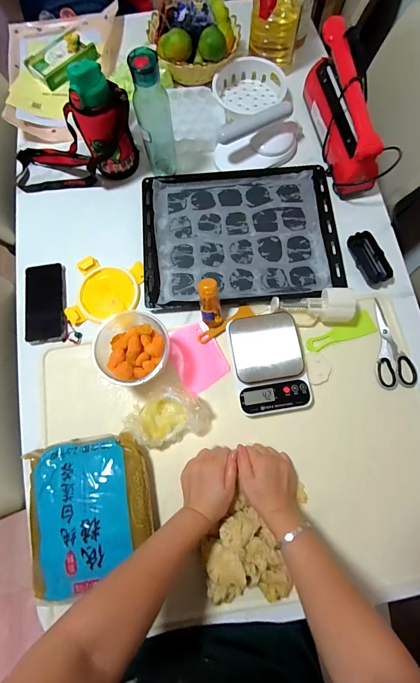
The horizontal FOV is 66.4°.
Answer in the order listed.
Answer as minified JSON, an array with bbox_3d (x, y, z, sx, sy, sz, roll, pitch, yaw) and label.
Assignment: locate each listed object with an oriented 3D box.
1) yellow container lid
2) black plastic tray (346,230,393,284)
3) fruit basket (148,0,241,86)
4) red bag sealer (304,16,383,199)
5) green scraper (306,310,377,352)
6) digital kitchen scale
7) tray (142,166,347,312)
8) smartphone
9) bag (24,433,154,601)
[{"bbox_3d":[-0.210,-0.100,0.647,0.132,0.013,0.135,8,75,3],"label":"yellow container lid"},{"bbox_3d":[0.322,-0.169,0.650,0.048,0.025,0.106,-22,76,-4],"label":"black plastic tray"},{"bbox_3d":[-0.035,-0.687,0.731,0.205,0.089,0.143,-2,75,1],"label":"fruit basket"},{"bbox_3d":[0.270,-0.466,0.652,0.063,0.145,0.298,-13,75,-2],"label":"red bag sealer"},{"bbox_3d":[0.250,-0.018,0.621,0.138,0.007,0.041,-19,76,-4],"label":"green scraper"},{"bbox_3d":[0.110,0.039,0.593,0.131,0.030,0.181,-8,75,-1],"label":"digital kitchen scale"},{"bbox_3d":[0.063,-0.231,0.674,0.394,0.029,0.320,-5,75,0],"label":"tray"},{"bbox_3d":[-0.329,-0.076,0.640,0.079,0.014,0.158,-9,75,-1],"label":"smartphone"},{"bbox_3d":[-0.195,0.277,0.526,0.195,0.061,0.225,-9,75,-1],"label":"bag"}]

